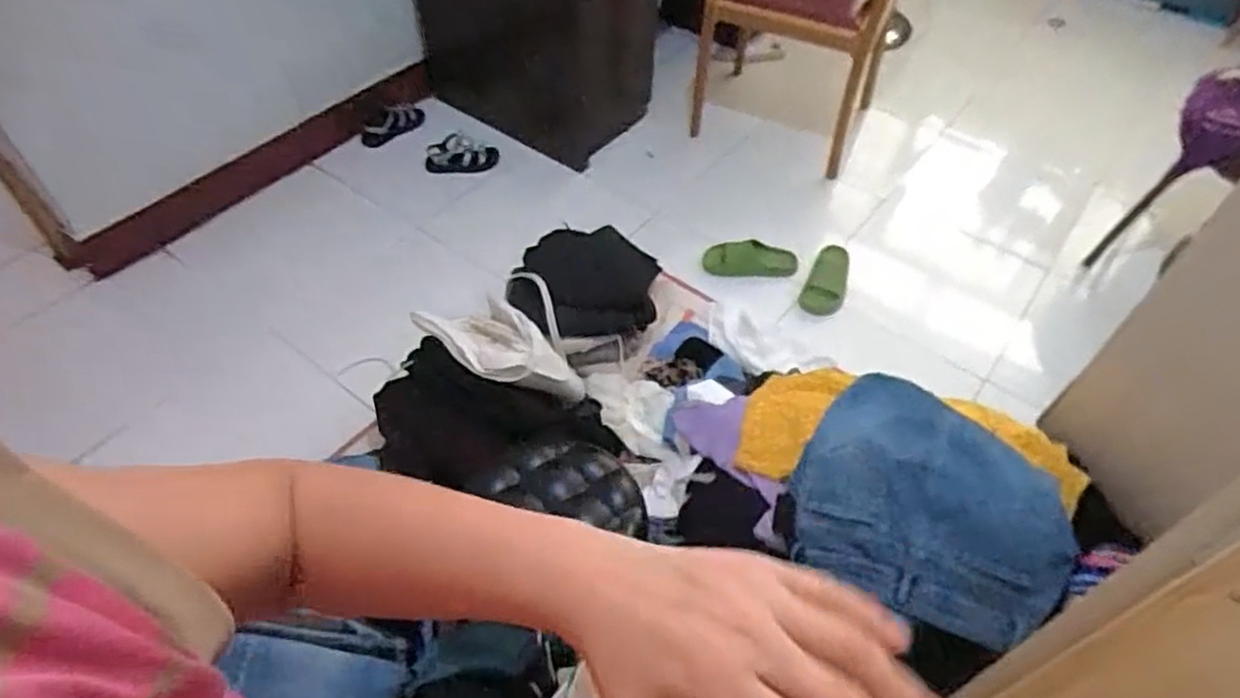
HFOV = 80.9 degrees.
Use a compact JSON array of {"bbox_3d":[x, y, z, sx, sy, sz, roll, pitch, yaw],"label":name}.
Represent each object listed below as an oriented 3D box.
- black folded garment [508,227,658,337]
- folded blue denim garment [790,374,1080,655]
[{"bbox_3d":[-0.084,-0.164,1.759,0.356,0.095,0.288,-3,51,-4],"label":"black folded garment"},{"bbox_3d":[0.492,0.240,1.179,0.386,0.169,0.297,28,55,20],"label":"folded blue denim garment"}]

